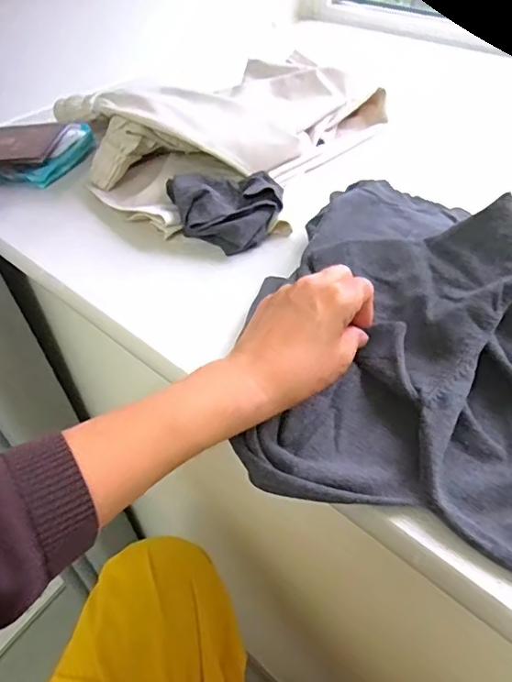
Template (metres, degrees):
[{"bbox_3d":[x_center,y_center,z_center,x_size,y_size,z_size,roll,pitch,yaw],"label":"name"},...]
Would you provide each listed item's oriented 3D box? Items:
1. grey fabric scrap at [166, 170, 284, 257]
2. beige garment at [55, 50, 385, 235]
[{"bbox_3d":[-0.029,-0.148,0.563,0.112,0.040,0.111,-2,45,2],"label":"grey fabric scrap"},{"bbox_3d":[-0.027,-0.273,0.666,0.251,0.092,0.386,29,53,28],"label":"beige garment"}]

